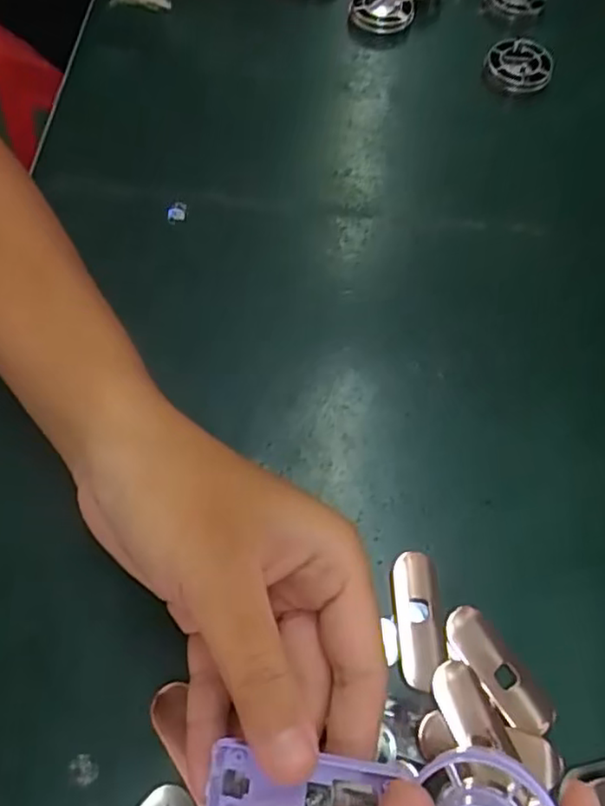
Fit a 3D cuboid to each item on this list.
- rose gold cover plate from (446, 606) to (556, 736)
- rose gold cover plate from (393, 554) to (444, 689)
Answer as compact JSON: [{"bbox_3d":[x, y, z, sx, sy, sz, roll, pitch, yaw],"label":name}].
[{"bbox_3d":[0.074,0.101,0.238,0.018,0.004,0.049,-32,70,-16],"label":"rose gold cover plate"},{"bbox_3d":[0.045,0.084,0.246,0.018,0.008,0.049,0,65,-3],"label":"rose gold cover plate"}]

